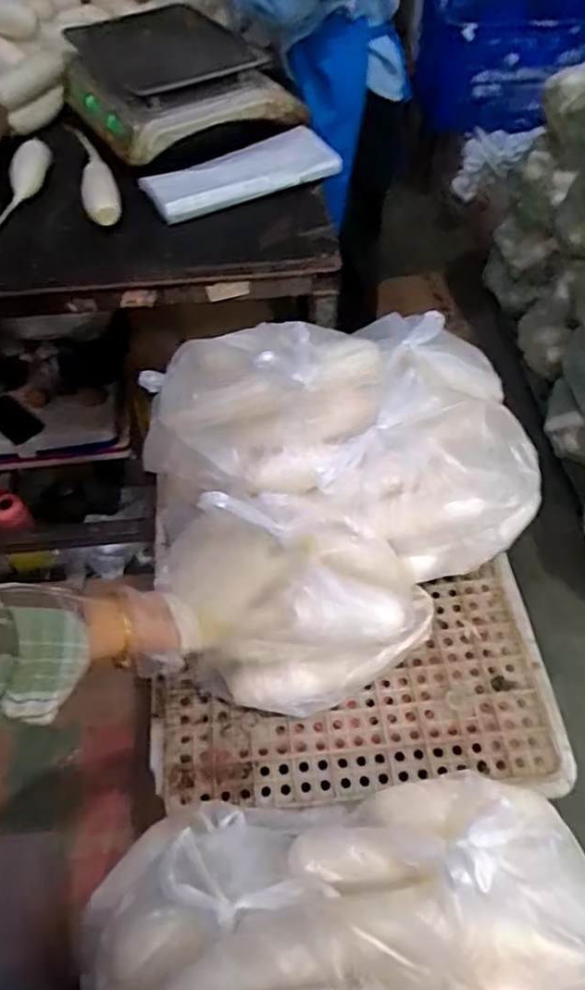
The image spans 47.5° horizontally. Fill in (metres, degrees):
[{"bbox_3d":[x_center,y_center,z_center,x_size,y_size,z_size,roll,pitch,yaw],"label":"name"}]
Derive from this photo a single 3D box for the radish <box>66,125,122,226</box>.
[{"bbox_3d":[-0.279,-0.451,0.939,0.050,0.061,0.173,-15,55,-11],"label":"radish"}]

